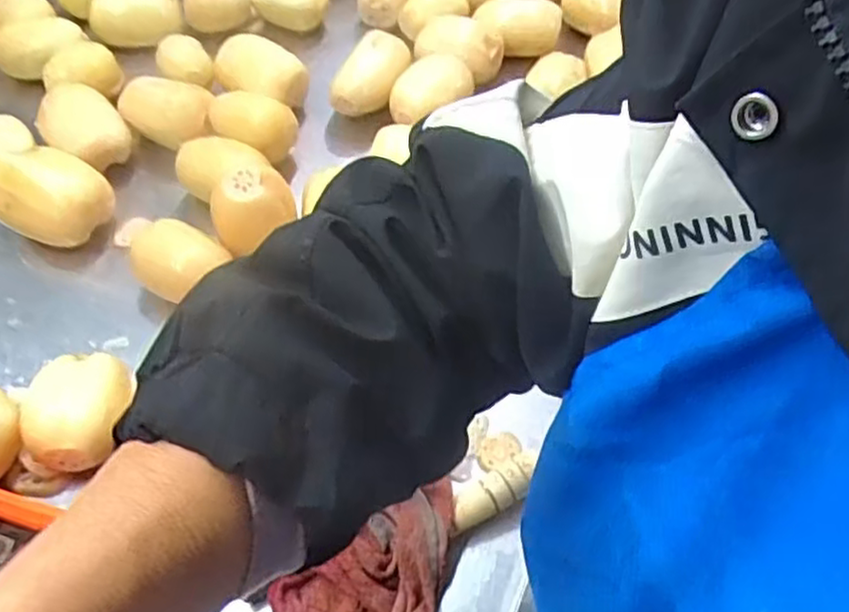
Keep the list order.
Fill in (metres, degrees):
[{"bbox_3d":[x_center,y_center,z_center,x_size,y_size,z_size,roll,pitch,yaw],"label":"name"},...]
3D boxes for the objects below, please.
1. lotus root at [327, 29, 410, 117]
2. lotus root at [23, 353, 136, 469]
[{"bbox_3d":[-0.053,-0.234,0.729,0.047,0.051,0.092,29,58,20],"label":"lotus root"},{"bbox_3d":[-0.246,0.076,0.524,0.066,0.060,0.092,-5,53,-5],"label":"lotus root"}]

